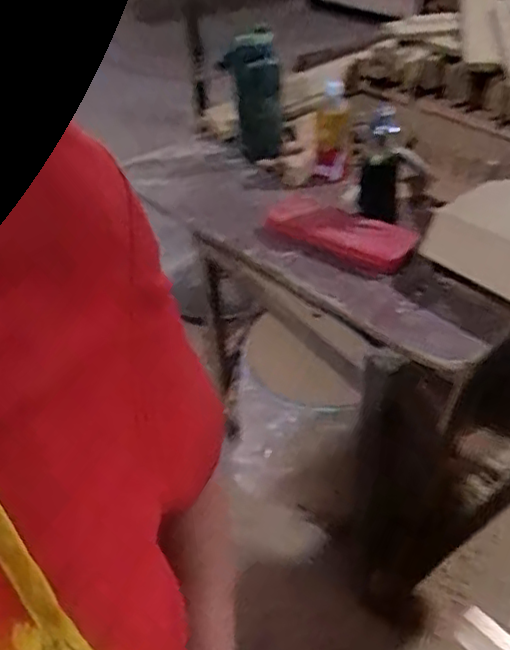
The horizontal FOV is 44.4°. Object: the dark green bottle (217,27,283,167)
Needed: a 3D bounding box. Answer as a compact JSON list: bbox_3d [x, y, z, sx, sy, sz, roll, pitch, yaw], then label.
[{"bbox_3d":[-0.004,-0.480,1.335,0.100,0.257,0.100,-9,17,-5],"label":"dark green bottle"}]

